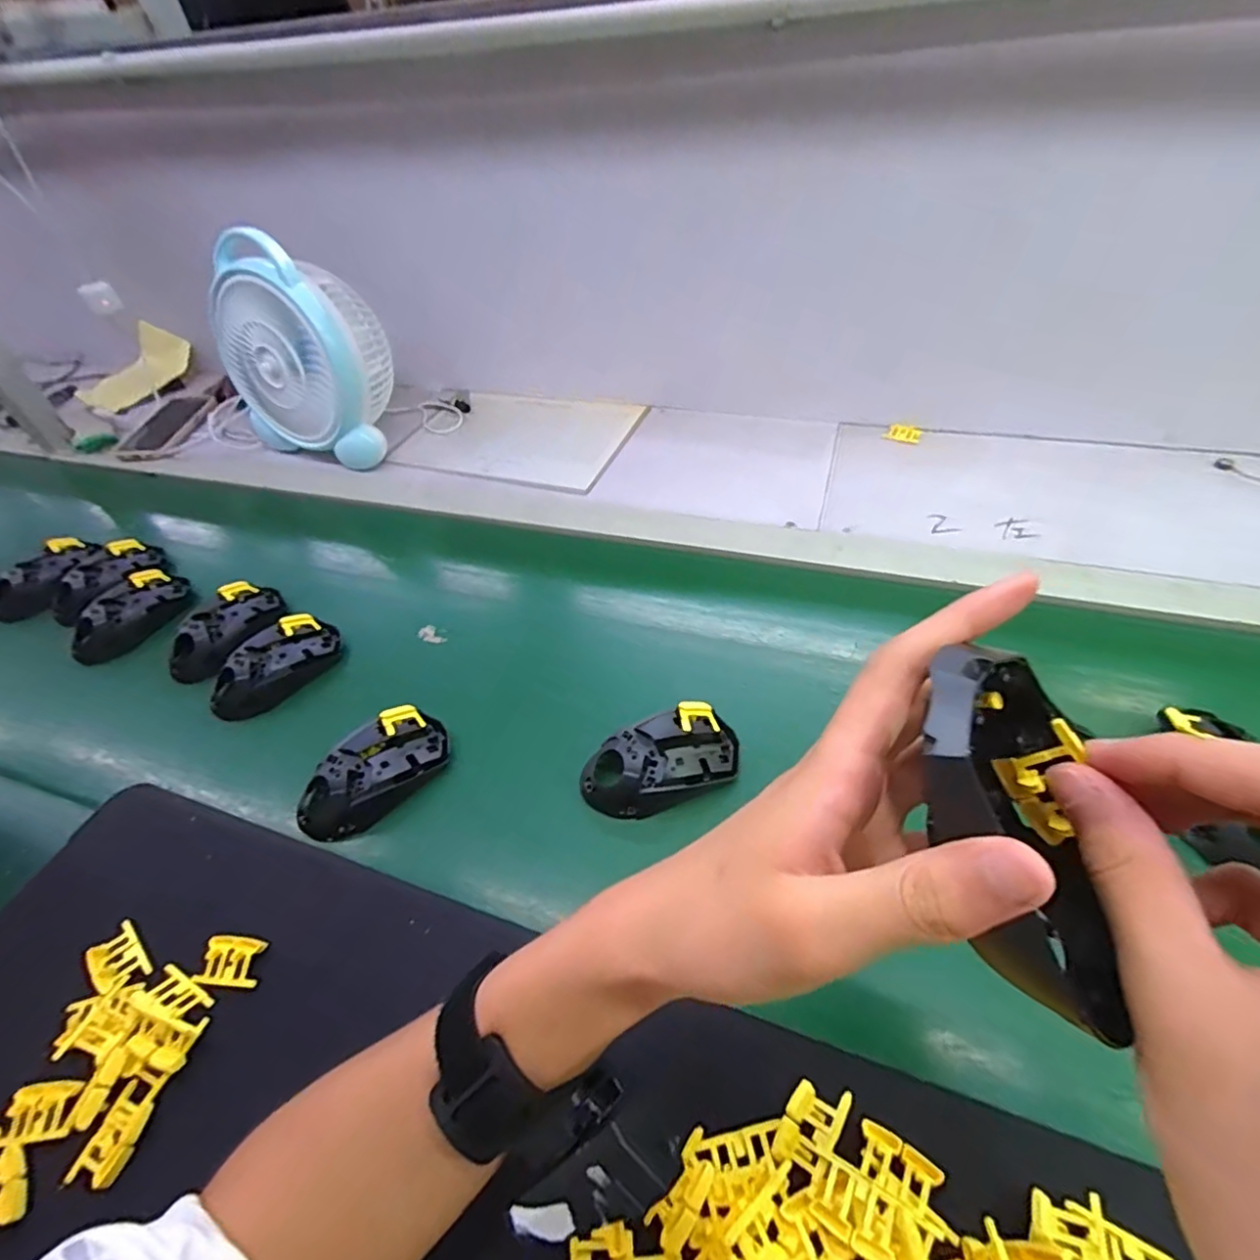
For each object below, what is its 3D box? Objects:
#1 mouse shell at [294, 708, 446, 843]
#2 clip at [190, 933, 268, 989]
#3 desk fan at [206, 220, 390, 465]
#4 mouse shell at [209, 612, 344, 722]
[{"bbox_3d":[-0.194,0.109,0.453,0.113,0.042,0.060,-36,54,-24],"label":"mouse shell"},{"bbox_3d":[-0.249,0.204,0.367,0.038,0.018,0.025,-1,48,6],"label":"clip"},{"bbox_3d":[-0.410,-0.351,0.761,0.204,0.231,0.134,24,55,25],"label":"desk fan"},{"bbox_3d":[-0.321,0.030,0.535,0.064,0.034,0.115,21,54,24],"label":"mouse shell"}]

